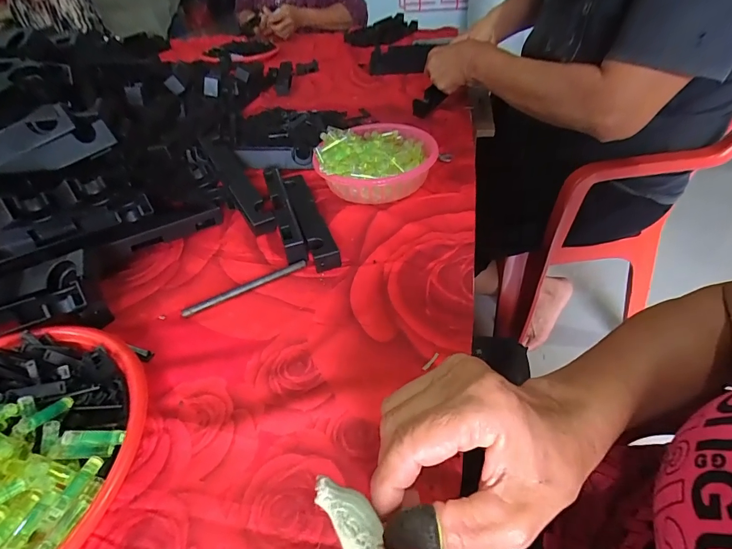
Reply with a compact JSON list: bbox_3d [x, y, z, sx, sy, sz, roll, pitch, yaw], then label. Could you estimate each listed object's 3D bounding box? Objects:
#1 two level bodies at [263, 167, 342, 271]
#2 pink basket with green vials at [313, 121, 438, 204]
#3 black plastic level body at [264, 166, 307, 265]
[{"bbox_3d":[-0.087,-0.077,0.507,0.054,0.028,0.206,-15,45,-12],"label":"two level bodies"},{"bbox_3d":[0.014,-0.167,0.566,0.167,0.059,0.169,3,45,7],"label":"pink basket with green vials"},{"bbox_3d":[-0.109,-0.084,0.517,0.023,0.029,0.191,-15,45,-12],"label":"black plastic level body"}]

